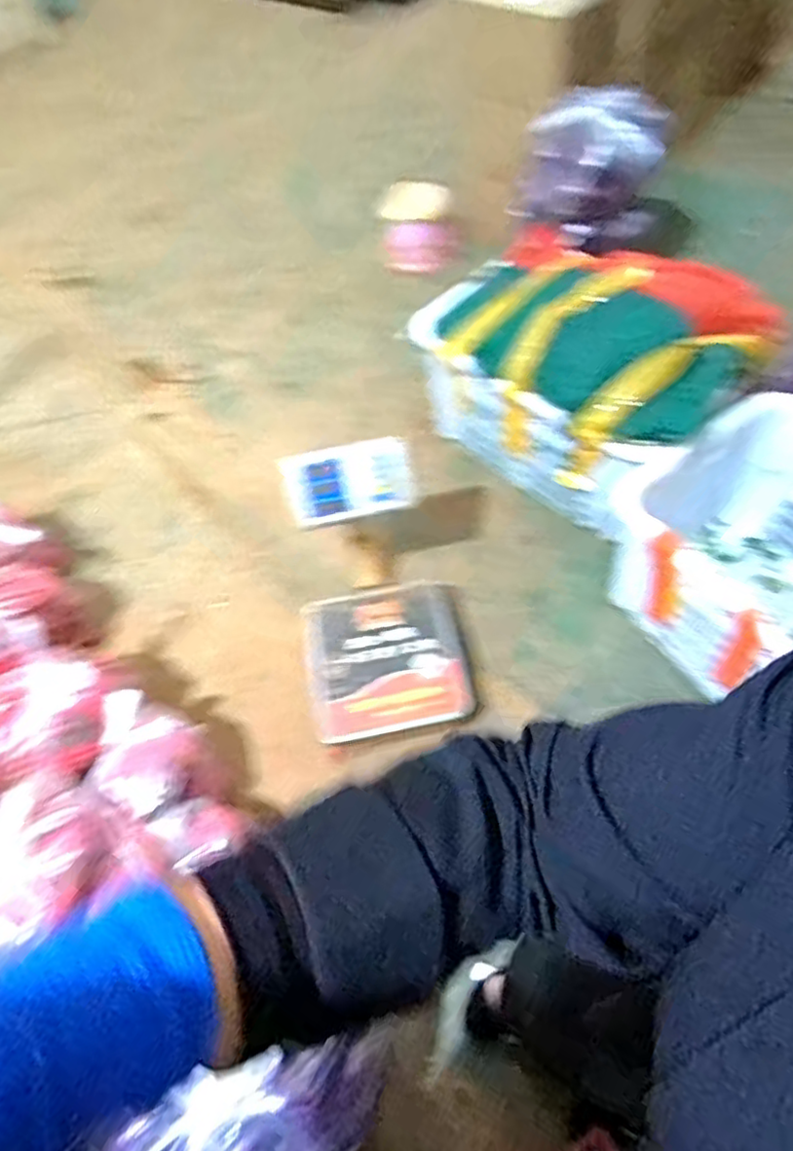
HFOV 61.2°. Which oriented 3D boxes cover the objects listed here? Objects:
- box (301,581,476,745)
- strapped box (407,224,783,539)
[{"bbox_3d":[-0.029,0.161,1.363,0.325,0.058,0.342,-10,55,3],"label":"box"},{"bbox_3d":[0.428,-0.469,1.521,0.637,0.397,0.455,37,68,26],"label":"strapped box"}]

